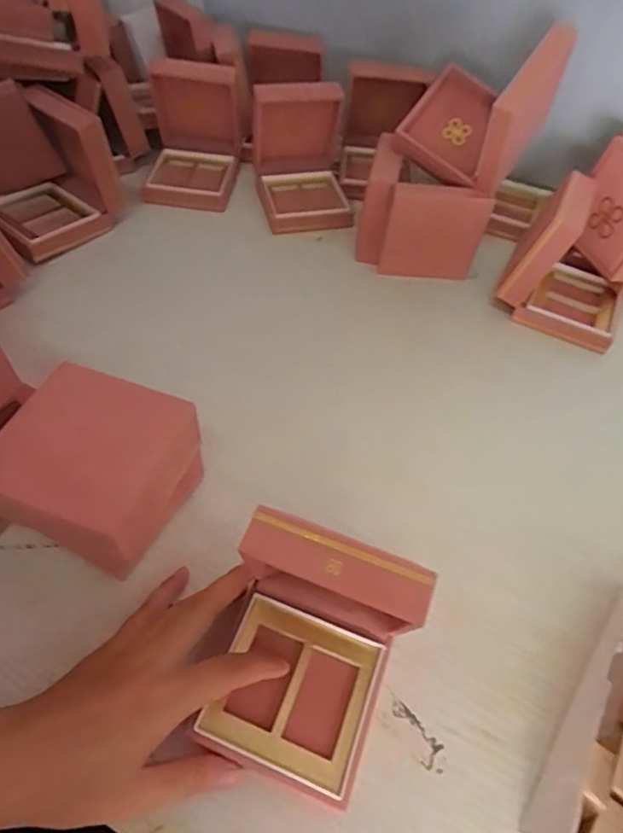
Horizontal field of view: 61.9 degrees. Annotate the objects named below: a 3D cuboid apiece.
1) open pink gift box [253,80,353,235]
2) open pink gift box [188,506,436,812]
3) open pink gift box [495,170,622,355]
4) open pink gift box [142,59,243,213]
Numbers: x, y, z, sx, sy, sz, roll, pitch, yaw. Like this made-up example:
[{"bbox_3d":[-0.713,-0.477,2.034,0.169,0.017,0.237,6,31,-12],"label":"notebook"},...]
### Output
[{"bbox_3d":[-0.009,-0.276,0.543,0.100,0.109,0.130,-4,55,-6],"label":"open pink gift box"},{"bbox_3d":[-0.007,0.120,0.256,0.092,0.099,0.094,20,56,11],"label":"open pink gift box"},{"bbox_3d":[0.243,-0.141,0.471,0.112,0.110,0.098,27,57,15],"label":"open pink gift box"},{"bbox_3d":[-0.128,-0.309,0.563,0.101,0.110,0.142,0,54,-3],"label":"open pink gift box"}]

